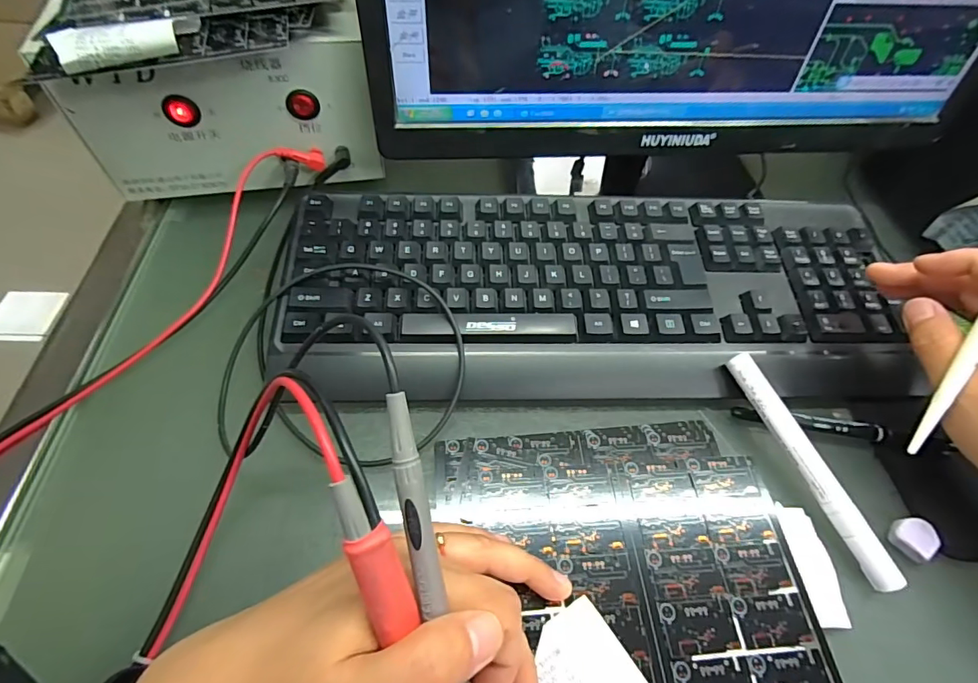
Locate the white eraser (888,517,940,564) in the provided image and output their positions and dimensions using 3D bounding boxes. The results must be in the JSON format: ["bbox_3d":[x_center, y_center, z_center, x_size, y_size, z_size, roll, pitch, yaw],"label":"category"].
[{"bbox_3d":[0.242,0.110,0.270,0.021,0.007,0.020,-36,66,-25],"label":"white eraser"}]

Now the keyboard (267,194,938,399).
[{"bbox_3d":[0.074,-0.039,0.331,0.416,0.030,0.151,-1,56,-5],"label":"keyboard"}]

